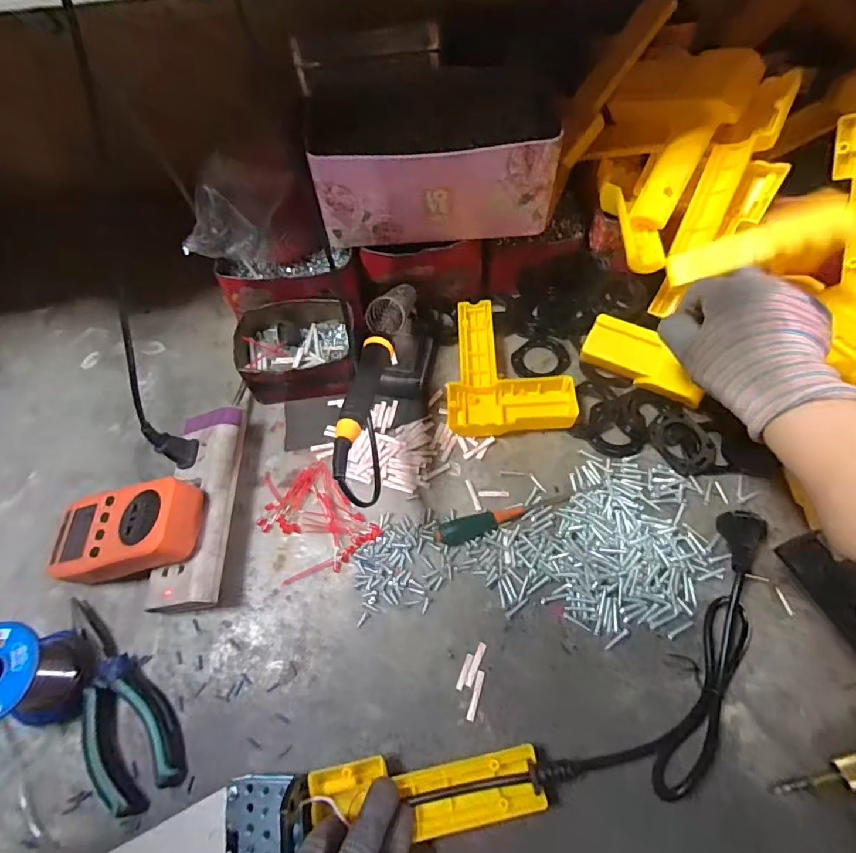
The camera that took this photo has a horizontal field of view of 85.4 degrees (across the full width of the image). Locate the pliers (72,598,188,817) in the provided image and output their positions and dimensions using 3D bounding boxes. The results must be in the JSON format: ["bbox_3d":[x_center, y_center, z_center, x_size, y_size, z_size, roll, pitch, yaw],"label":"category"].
[{"bbox_3d":[-0.230,0.194,0.345,0.050,0.020,0.156,-32,64,-14],"label":"pliers"}]

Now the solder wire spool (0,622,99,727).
[{"bbox_3d":[-0.286,0.178,0.331,0.067,0.065,0.061,-2,60,3],"label":"solder wire spool"}]

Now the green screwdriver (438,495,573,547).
[{"bbox_3d":[0.064,0.074,0.389,0.119,0.019,0.019,-16,61,-5],"label":"green screwdriver"}]

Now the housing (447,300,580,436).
[{"bbox_3d":[0.077,-0.058,0.458,0.115,0.028,0.146,-2,60,3],"label":"housing"}]

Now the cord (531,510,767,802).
[{"bbox_3d":[0.183,0.170,0.321,0.078,0.031,0.244,39,70,22],"label":"cord"}]

